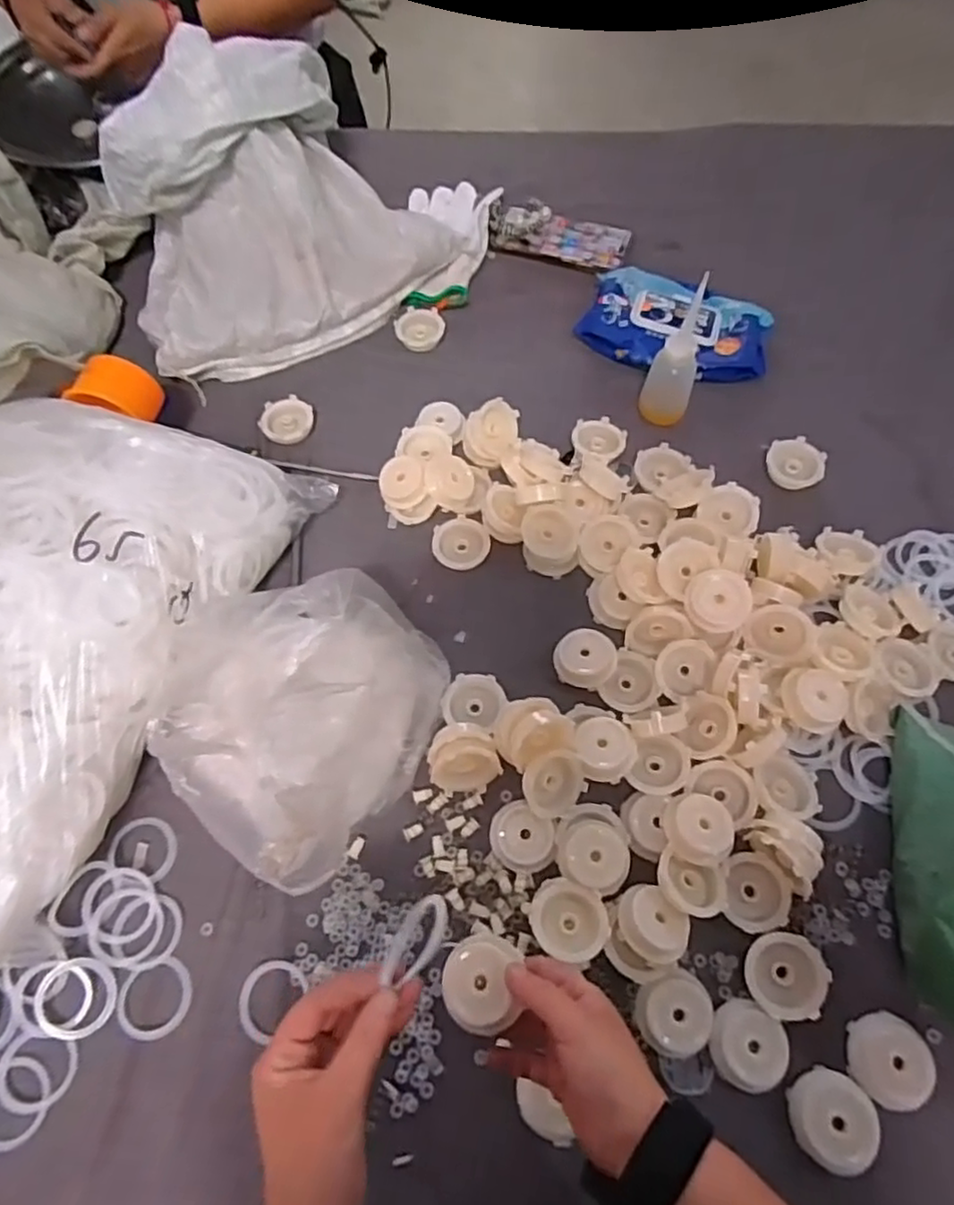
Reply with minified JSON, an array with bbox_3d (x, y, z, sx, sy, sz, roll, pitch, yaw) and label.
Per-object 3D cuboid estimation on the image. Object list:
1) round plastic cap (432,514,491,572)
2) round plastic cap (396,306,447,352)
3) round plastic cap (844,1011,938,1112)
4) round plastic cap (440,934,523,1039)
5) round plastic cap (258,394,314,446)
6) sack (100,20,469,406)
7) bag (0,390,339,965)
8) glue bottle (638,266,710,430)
[{"bbox_3d":[-0.015,-0.056,0.644,0.049,0.016,0.053,-1,65,1],"label":"round plastic cap"},{"bbox_3d":[-0.064,-0.313,0.768,0.053,0.008,0.063,-24,67,-9],"label":"round plastic cap"},{"bbox_3d":[0.279,0.310,0.456,0.047,0.022,0.054,12,66,7],"label":"round plastic cap"},{"bbox_3d":[0.003,0.237,0.421,0.046,0.021,0.053,19,67,10],"label":"round plastic cap"},{"bbox_3d":[-0.201,-0.192,0.709,0.050,0.014,0.053,-1,65,1],"label":"round plastic cap"},{"bbox_3d":[-0.225,-0.425,0.726,0.360,0.184,0.243,-32,68,-12],"label":"sack"},{"bbox_3d":[-0.370,0.035,0.525,0.263,0.173,0.500,22,68,11],"label":"bag"},{"bbox_3d":[0.194,-0.238,0.650,0.047,0.140,0.038,19,67,10],"label":"glue bottle"}]

